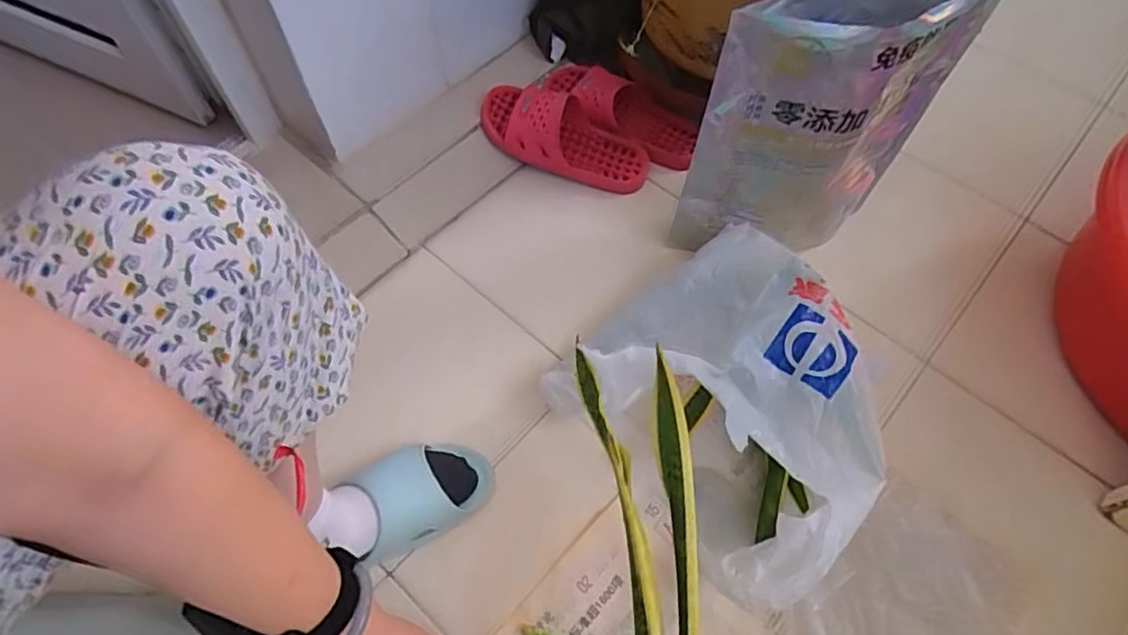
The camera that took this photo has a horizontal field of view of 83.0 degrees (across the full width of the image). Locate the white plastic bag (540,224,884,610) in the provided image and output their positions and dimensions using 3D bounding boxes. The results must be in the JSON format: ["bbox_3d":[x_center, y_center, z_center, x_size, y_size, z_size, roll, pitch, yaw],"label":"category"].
[{"bbox_3d":[0.179,0.085,0.682,0.286,0.142,0.325,-35,67,-18],"label":"white plastic bag"}]

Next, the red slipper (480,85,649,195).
[{"bbox_3d":[0.000,-0.250,0.893,0.242,0.063,0.092,25,63,-3],"label":"red slipper"}]

